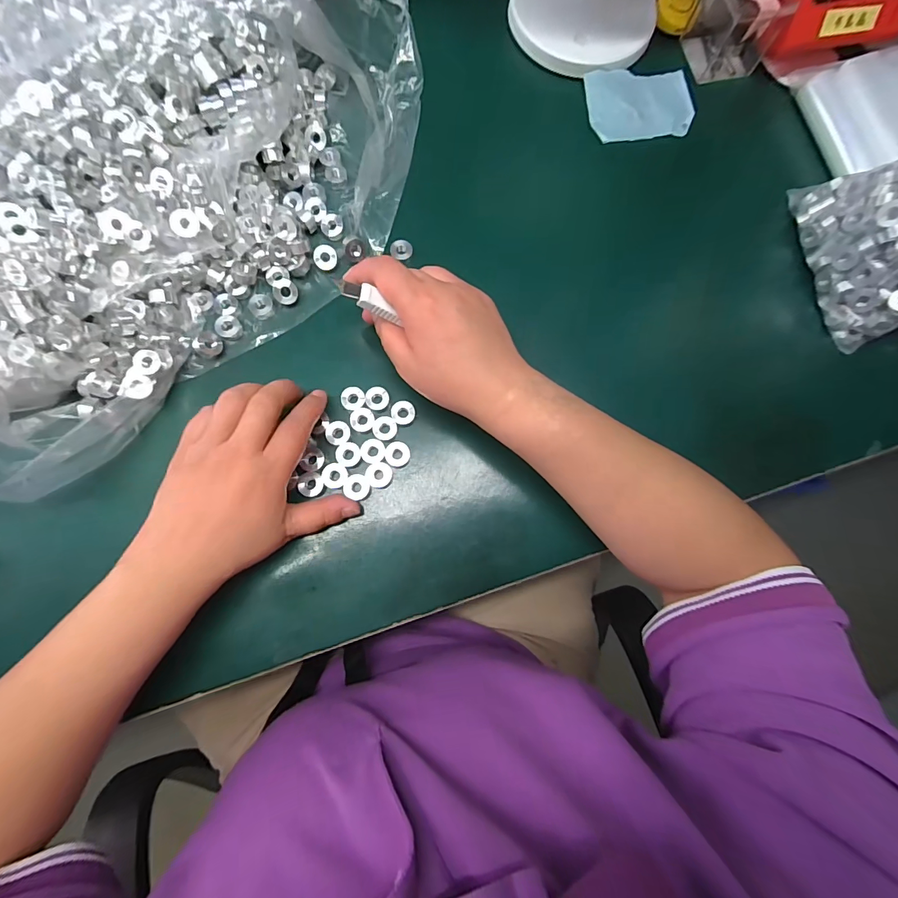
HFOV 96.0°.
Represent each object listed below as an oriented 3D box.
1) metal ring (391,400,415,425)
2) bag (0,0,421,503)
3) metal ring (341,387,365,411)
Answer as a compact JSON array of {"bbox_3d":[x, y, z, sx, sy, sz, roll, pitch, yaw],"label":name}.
[{"bbox_3d":[-0.034,-0.028,0.302,0.017,0.004,0.018,1,82,-5],"label":"metal ring"},{"bbox_3d":[-0.244,-0.202,0.271,0.474,0.114,0.313,-42,87,-9],"label":"bag"},{"bbox_3d":[-0.071,-0.038,0.300,0.017,0.004,0.019,-31,85,-9],"label":"metal ring"}]

